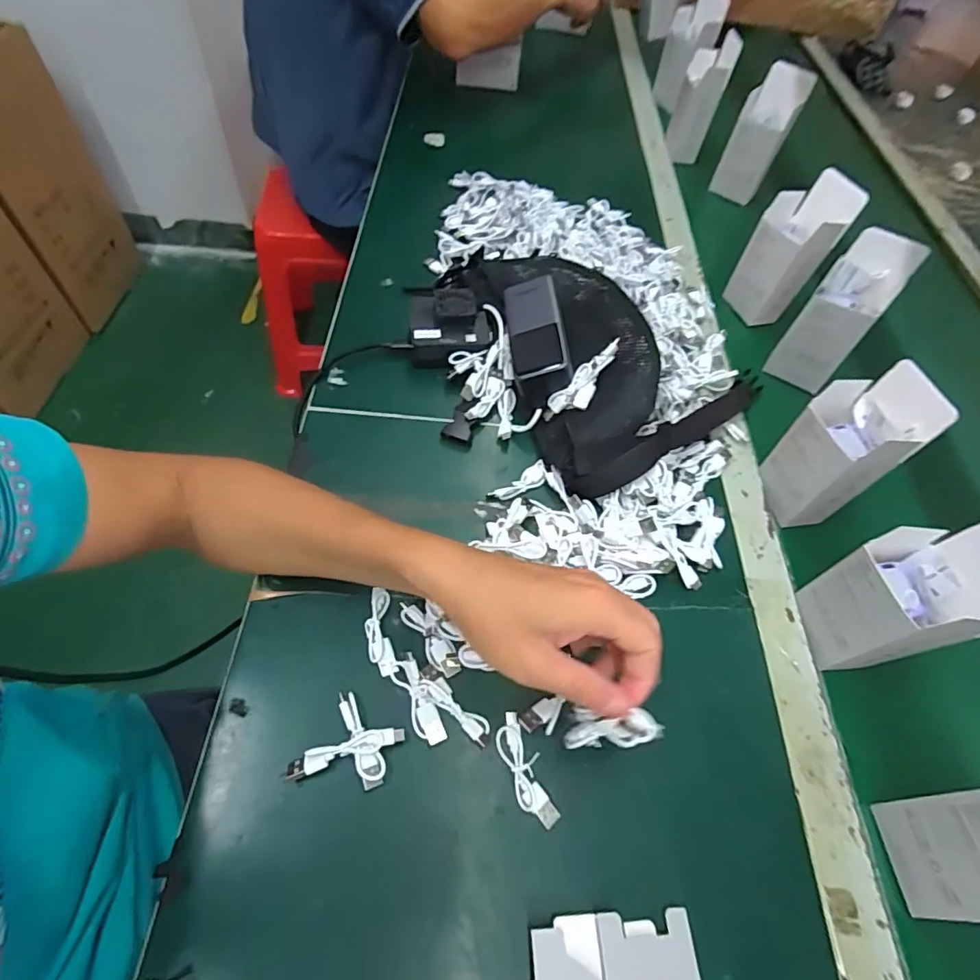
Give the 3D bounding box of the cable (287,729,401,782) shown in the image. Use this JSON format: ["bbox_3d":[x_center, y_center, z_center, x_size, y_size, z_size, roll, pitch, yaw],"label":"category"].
[{"bbox_3d":[-0.095,0.171,0.344,0.075,0.008,0.013,-13,60,-13],"label":"cable"}]

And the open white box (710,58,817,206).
[{"bbox_3d":[0.385,-0.506,0.753,0.070,0.152,0.047,32,61,15],"label":"open white box"}]

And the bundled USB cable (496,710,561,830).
[{"bbox_3d":[0.023,0.192,0.360,0.022,0.005,0.073,-18,61,-15],"label":"bundled USB cable"}]

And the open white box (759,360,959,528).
[{"bbox_3d":[0.300,-0.036,0.448,0.057,0.139,0.076,-2,58,-6],"label":"open white box"}]

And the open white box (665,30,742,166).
[{"bbox_3d":[0.323,-0.594,0.808,0.069,0.151,0.053,14,58,4],"label":"open white box"}]

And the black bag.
[{"bbox_3d":[0.098,-0.164,0.550,0.250,0.056,0.321,-30,65,-21],"label":"black bag"}]

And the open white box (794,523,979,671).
[{"bbox_3d":[0.292,0.078,0.374,0.049,0.145,0.070,-1,58,-6],"label":"open white box"}]

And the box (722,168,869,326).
[{"bbox_3d":[0.339,-0.274,0.604,0.046,0.165,0.082,-22,60,-42],"label":"box"}]

